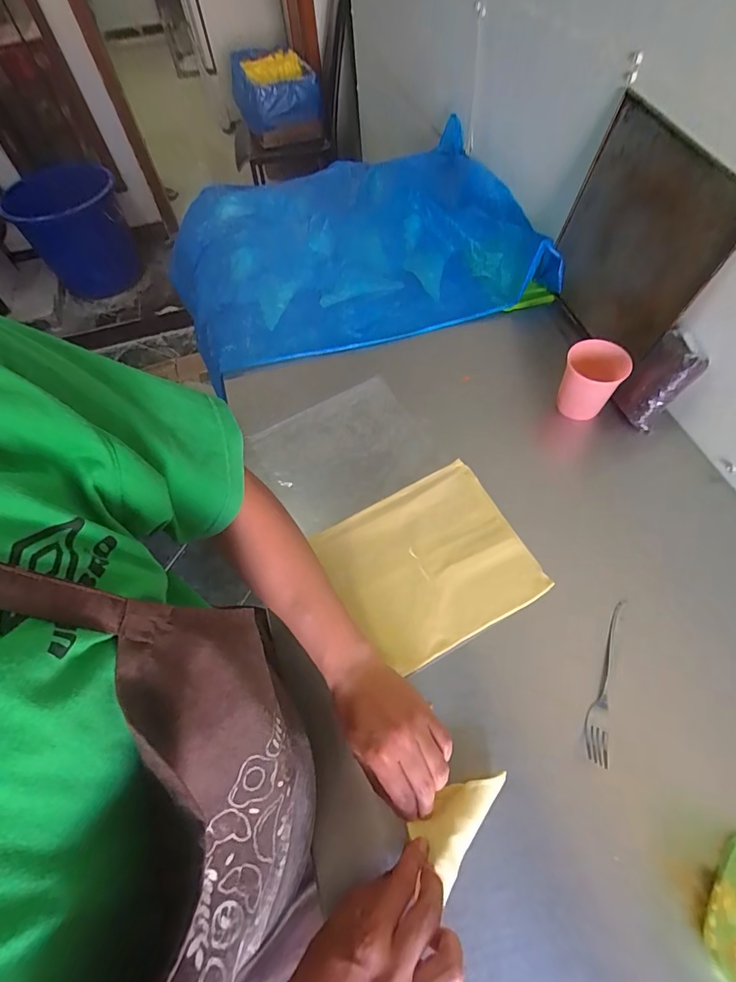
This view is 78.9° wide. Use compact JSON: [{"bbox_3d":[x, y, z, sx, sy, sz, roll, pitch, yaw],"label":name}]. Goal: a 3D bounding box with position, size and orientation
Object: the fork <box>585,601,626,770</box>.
[{"bbox_3d":[0.242,0.186,0.453,0.021,0.014,0.165,18,62,15],"label":"fork"}]

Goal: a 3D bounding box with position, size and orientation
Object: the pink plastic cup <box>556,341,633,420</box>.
[{"bbox_3d":[0.303,-0.148,0.614,0.072,0.091,0.070,-2,58,3],"label":"pink plastic cup"}]

